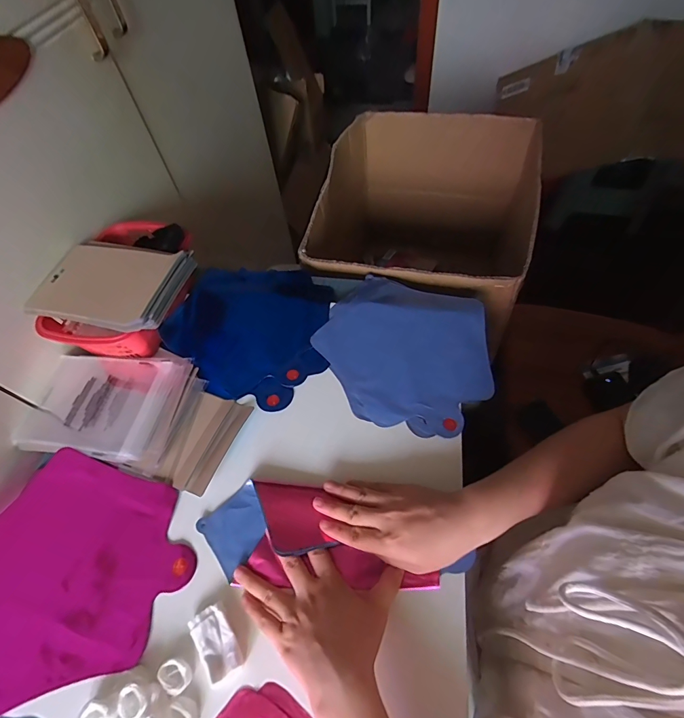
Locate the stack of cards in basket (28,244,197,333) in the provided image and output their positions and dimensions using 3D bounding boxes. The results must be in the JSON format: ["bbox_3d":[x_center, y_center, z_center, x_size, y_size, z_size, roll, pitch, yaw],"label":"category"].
[{"bbox_3d":[-0.289,-0.098,0.475,0.183,0.024,0.126,12,60,12],"label":"stack of cards in basket"}]

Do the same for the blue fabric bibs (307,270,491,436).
[{"bbox_3d":[0.085,-0.017,0.509,0.222,0.020,0.228,19,62,16],"label":"blue fabric bibs"}]

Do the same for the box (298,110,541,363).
[{"bbox_3d":[0.178,-0.245,0.856,0.421,0.372,0.516,13,60,13],"label":"box"}]

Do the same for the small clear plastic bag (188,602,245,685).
[{"bbox_3d":[-0.112,0.253,0.340,0.030,0.015,0.057,-38,62,-17],"label":"small clear plastic bag"}]

